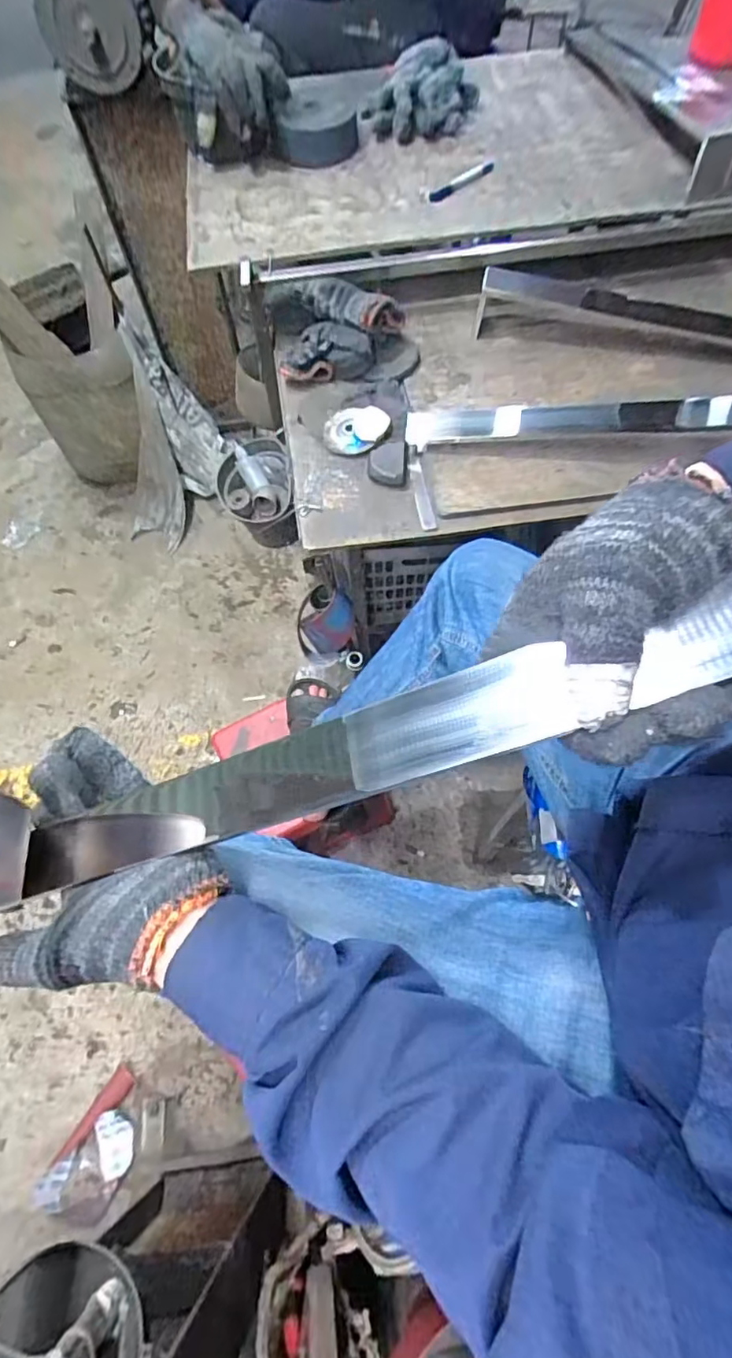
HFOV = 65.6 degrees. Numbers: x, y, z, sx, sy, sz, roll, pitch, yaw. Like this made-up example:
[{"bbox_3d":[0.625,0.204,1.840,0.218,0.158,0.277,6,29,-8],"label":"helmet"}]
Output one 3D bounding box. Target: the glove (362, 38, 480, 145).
[{"bbox_3d":[0.090,-0.938,0.908,0.145,0.078,0.162,25,68,13],"label":"glove"}]

